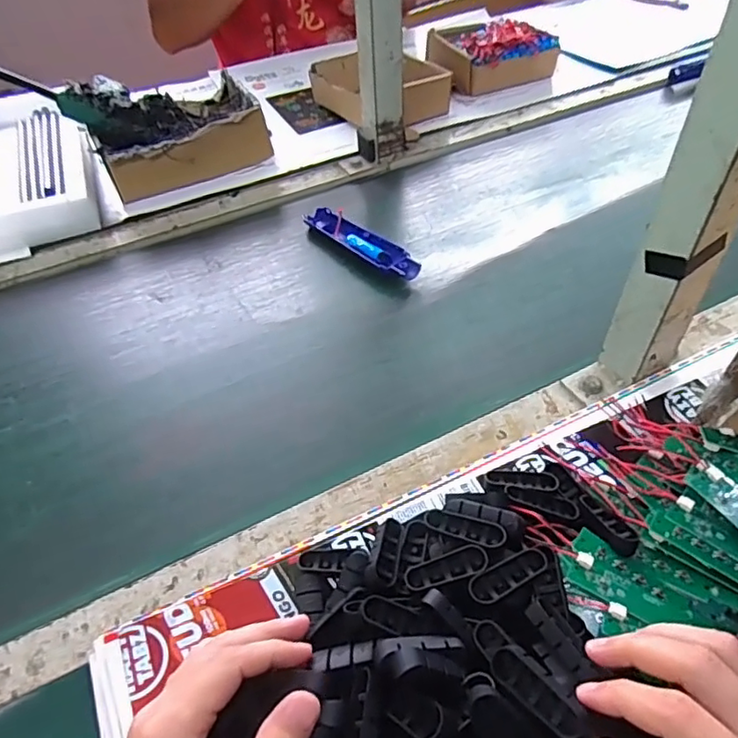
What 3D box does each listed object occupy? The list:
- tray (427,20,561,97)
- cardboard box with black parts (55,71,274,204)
[{"bbox_3d":[0.196,-0.506,0.919,0.172,0.065,0.159,-24,50,-18],"label":"tray"},{"bbox_3d":[-0.266,-0.326,0.746,0.222,0.084,0.212,-22,49,-16],"label":"cardboard box with black parts"}]

